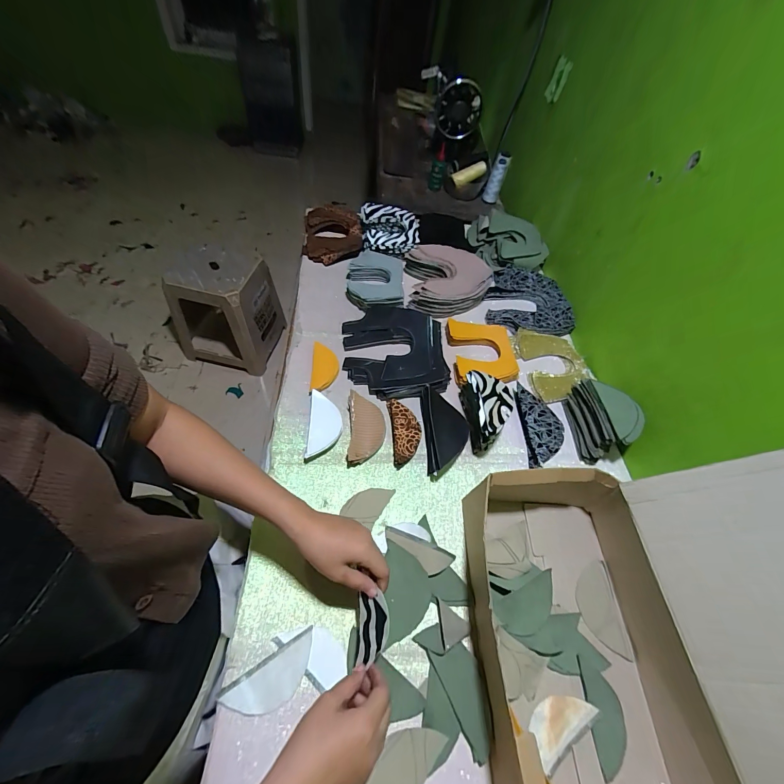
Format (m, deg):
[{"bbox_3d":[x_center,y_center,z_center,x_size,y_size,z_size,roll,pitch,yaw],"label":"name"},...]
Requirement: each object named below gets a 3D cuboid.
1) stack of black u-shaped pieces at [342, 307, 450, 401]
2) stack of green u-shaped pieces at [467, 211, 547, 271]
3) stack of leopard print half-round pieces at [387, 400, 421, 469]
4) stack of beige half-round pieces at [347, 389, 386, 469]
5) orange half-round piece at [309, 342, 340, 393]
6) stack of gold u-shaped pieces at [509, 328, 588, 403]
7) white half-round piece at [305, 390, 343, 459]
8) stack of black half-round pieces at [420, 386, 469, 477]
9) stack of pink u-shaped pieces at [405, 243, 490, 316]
[{"bbox_3d":[0.005,-0.088,0.646,0.188,0.024,0.209,-3,58,-7],"label":"stack of black u-shaped pieces"},{"bbox_3d":[0.292,-0.377,0.834,0.168,0.054,0.172,-5,58,-8],"label":"stack of green u-shaped pieces"},{"bbox_3d":[0.022,0.065,0.566,0.049,0.022,0.116,-3,58,-7],"label":"stack of leopard print half-round pieces"},{"bbox_3d":[-0.042,0.059,0.556,0.059,0.027,0.122,0,57,-5],"label":"stack of beige half-round pieces"},{"bbox_3d":[-0.122,-0.043,0.613,0.047,0.016,0.110,0,57,-5],"label":"orange half-round piece"},{"bbox_3d":[0.321,-0.048,0.684,0.148,0.035,0.164,8,57,-4],"label":"stack of gold u-shaped pieces"},{"bbox_3d":[-0.108,0.054,0.545,0.052,0.031,0.104,4,57,-6],"label":"white half-round piece"},{"bbox_3d":[0.089,0.065,0.569,0.072,0.041,0.153,-1,55,-8],"label":"stack of black half-round pieces"},{"bbox_3d":[0.126,-0.253,0.757,0.181,0.057,0.177,0,57,-5],"label":"stack of pink u-shaped pieces"}]

